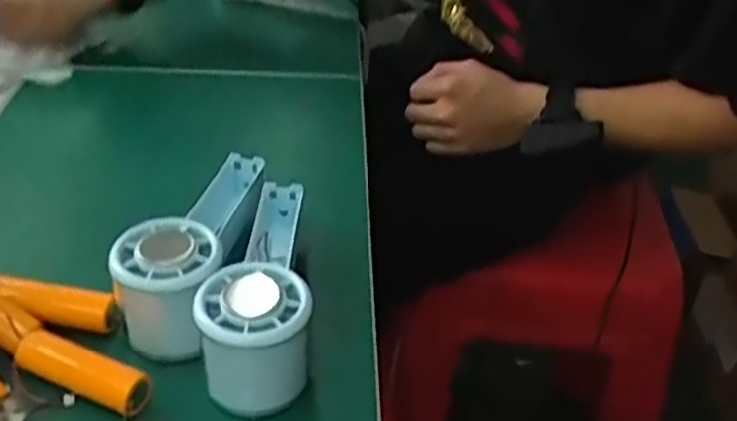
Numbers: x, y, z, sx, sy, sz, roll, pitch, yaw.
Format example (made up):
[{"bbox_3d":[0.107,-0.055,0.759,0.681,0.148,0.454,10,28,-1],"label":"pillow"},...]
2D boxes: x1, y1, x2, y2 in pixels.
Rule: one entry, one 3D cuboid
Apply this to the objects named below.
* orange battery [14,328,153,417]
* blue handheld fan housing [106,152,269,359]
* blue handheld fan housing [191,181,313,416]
[{"bbox_3d":[-0.148,0.085,0.401,0.075,0.018,0.021,18,38,17],"label":"orange battery"},{"bbox_3d":[-0.105,0.019,0.463,0.059,0.060,0.167,6,36,1],"label":"blue handheld fan housing"},{"bbox_3d":[-0.061,0.039,0.439,0.054,0.061,0.154,2,36,-5],"label":"blue handheld fan housing"}]

